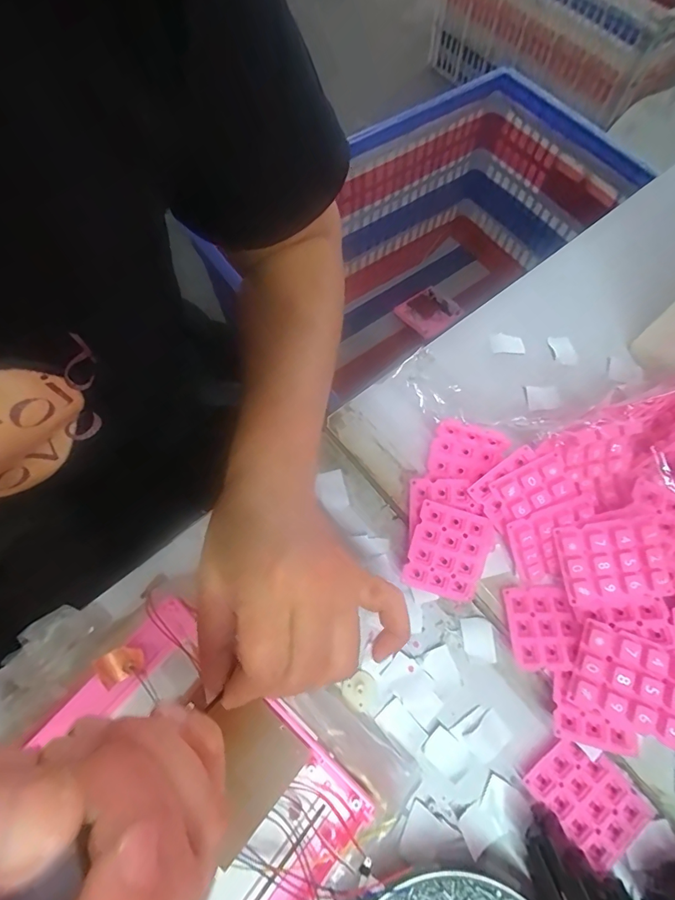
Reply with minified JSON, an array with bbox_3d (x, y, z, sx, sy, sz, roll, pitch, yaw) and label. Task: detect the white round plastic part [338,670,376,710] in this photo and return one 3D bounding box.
[{"bbox_3d":[0.015,0.156,0.284,0.021,0.007,0.020,41,73,15],"label":"white round plastic part"}]

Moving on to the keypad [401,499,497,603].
[{"bbox_3d":[0.076,0.070,0.295,0.051,0.007,0.059,18,86,1],"label":"keypad"}]

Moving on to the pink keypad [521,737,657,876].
[{"bbox_3d":[0.151,0.209,0.262,0.050,0.008,0.060,-36,73,-14],"label":"pink keypad"}]

